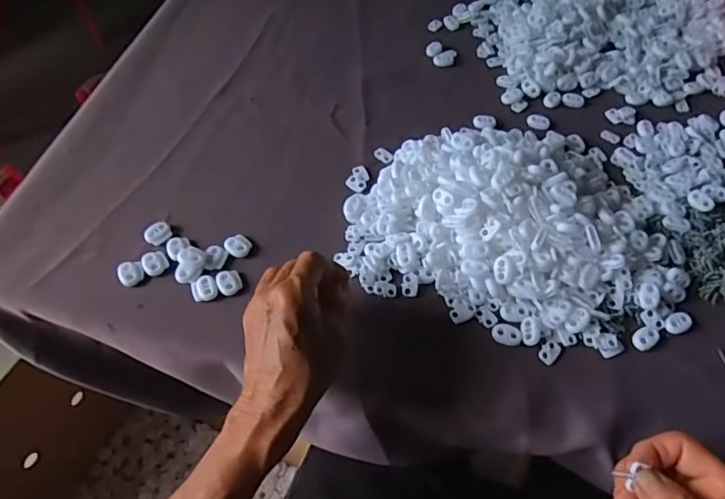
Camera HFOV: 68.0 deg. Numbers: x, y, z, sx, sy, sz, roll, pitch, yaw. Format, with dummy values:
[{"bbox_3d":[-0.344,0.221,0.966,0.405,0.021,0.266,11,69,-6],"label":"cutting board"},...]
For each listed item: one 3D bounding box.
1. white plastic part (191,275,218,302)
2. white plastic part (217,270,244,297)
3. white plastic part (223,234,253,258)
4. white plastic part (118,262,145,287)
[{"bbox_3d":[-0.126,0.031,0.428,0.019,0.004,0.021,-15,59,-12],"label":"white plastic part"},{"bbox_3d":[-0.107,0.025,0.431,0.018,0.004,0.023,-23,61,-17],"label":"white plastic part"},{"bbox_3d":[-0.104,-0.003,0.451,0.020,0.004,0.021,-37,66,-23],"label":"white plastic part"},{"bbox_3d":[-0.186,0.019,0.433,0.018,0.006,0.021,-21,60,-15],"label":"white plastic part"}]

